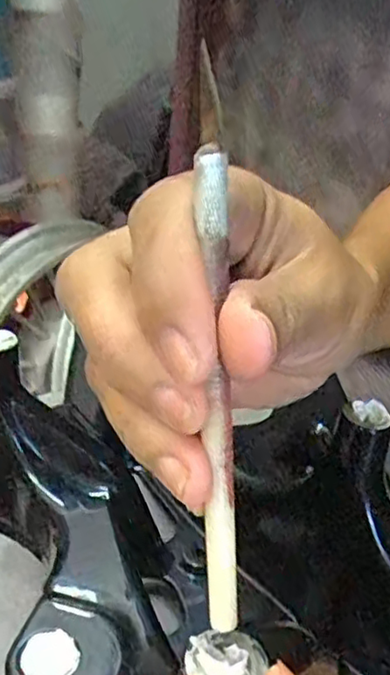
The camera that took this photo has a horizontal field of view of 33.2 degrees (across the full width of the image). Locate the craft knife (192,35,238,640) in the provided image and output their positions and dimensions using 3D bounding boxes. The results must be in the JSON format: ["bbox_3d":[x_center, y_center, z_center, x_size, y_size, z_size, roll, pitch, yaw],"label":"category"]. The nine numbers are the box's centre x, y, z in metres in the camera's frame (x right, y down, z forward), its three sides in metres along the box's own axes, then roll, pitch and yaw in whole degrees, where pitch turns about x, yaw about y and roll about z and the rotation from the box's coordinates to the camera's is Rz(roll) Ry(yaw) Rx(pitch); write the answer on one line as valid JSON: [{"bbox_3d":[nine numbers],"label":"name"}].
[{"bbox_3d":[0.005,0.005,0.156,0.006,0.137,0.006,-5,9,-20],"label":"craft knife"}]

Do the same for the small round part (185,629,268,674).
[{"bbox_3d":[0.008,0.082,0.167,0.020,0.005,0.019,5,31,-3],"label":"small round part"}]

